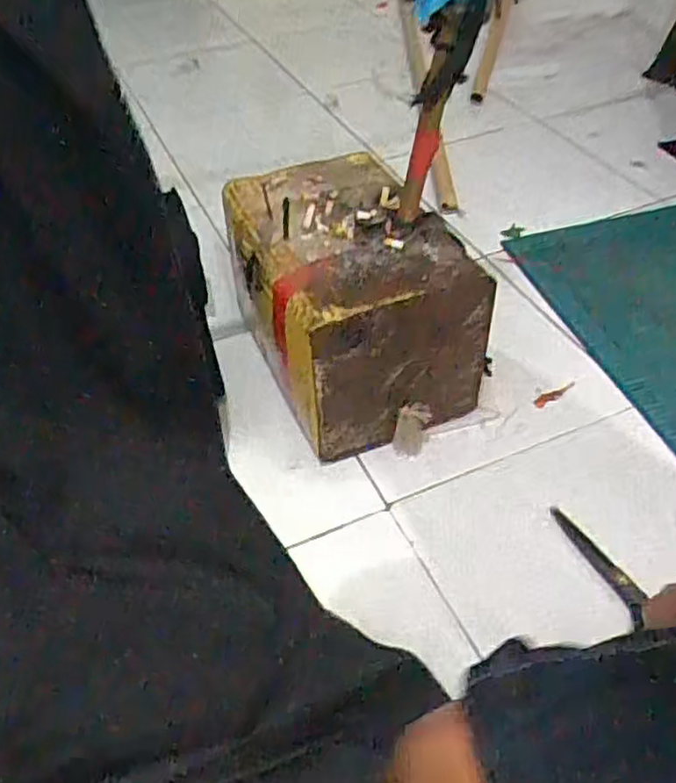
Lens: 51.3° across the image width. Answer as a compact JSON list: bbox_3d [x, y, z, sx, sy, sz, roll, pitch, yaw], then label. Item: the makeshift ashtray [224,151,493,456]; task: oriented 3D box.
[{"bbox_3d":[0.023,-0.115,0.974,0.263,0.272,0.312,-18,42,-15],"label":"makeshift ashtray"}]

